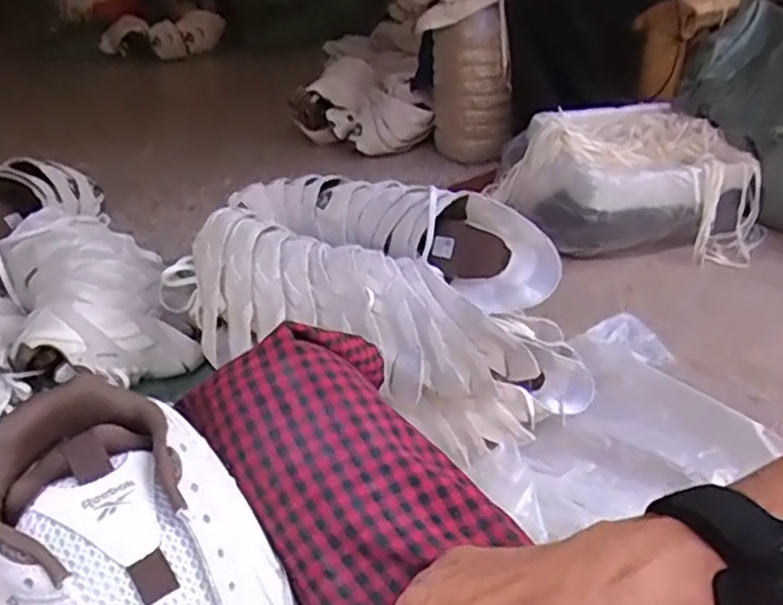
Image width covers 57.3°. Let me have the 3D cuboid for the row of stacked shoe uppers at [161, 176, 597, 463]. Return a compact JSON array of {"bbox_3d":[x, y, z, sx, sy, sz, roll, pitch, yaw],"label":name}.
[{"bbox_3d":[-0.021,0.018,0.918,0.508,0.245,0.298,13,35,22],"label":"row of stacked shoe uppers"}]

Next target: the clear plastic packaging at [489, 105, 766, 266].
[{"bbox_3d":[0.429,-0.219,1.321,0.469,0.218,0.277,-7,33,-8],"label":"clear plastic packaging"}]

